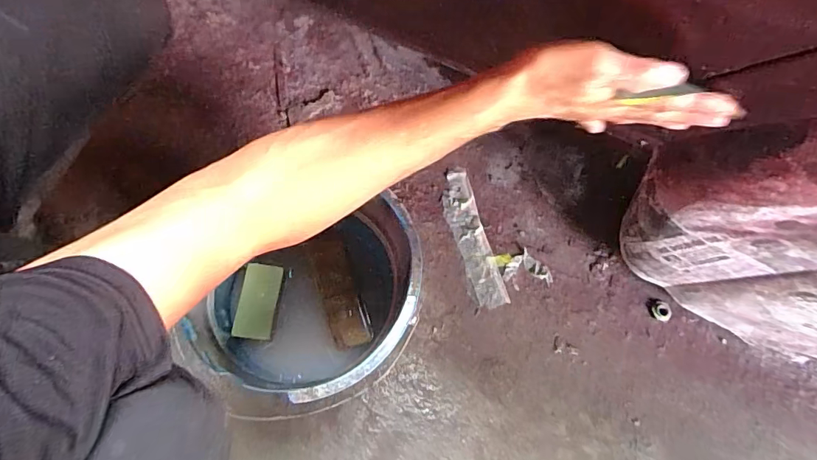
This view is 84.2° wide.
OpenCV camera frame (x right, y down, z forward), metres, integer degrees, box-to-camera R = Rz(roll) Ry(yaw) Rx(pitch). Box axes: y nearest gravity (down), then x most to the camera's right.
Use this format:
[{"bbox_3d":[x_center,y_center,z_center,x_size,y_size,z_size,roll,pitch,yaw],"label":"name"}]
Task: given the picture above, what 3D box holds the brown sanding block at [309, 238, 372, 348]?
[{"bbox_3d":[-0.094,0.086,0.616,0.048,0.021,0.148,-17,75,-8],"label":"brown sanding block"}]

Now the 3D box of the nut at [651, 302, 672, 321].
[{"bbox_3d":[0.429,0.138,0.768,0.033,0.008,0.032,1,65,-3],"label":"nut"}]

